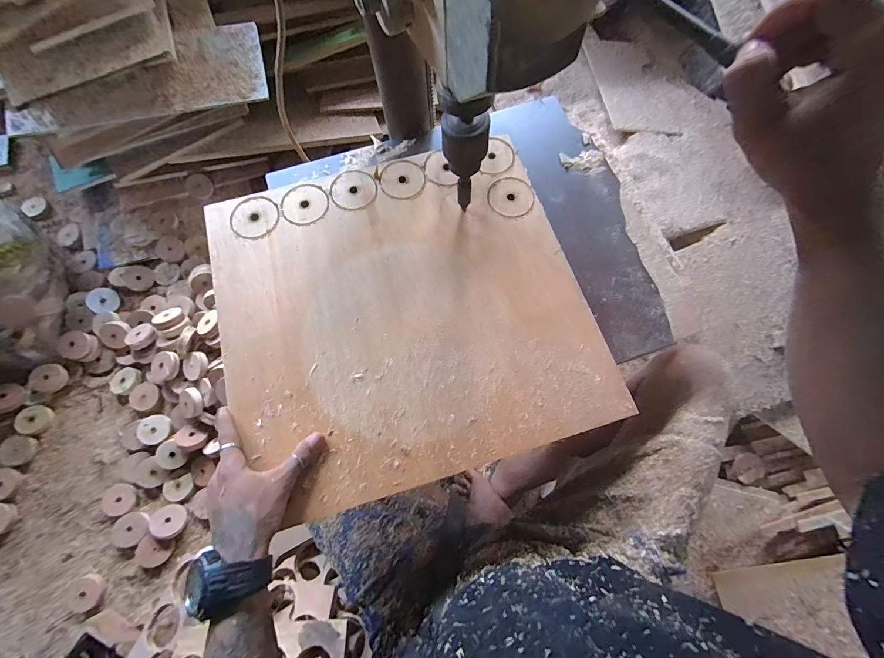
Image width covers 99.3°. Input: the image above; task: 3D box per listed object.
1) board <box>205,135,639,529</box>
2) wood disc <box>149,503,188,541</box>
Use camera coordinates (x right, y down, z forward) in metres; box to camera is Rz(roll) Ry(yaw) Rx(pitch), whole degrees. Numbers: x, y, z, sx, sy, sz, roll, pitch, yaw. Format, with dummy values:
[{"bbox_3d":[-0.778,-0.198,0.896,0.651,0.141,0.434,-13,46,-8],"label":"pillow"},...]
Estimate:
[{"bbox_3d":[-0.049,-0.035,0.478,0.437,0.017,0.422,-15,71,-7],"label":"board"},{"bbox_3d":[-0.568,0.401,0.783,0.064,0.009,0.063,6,62,-12],"label":"wood disc"}]

